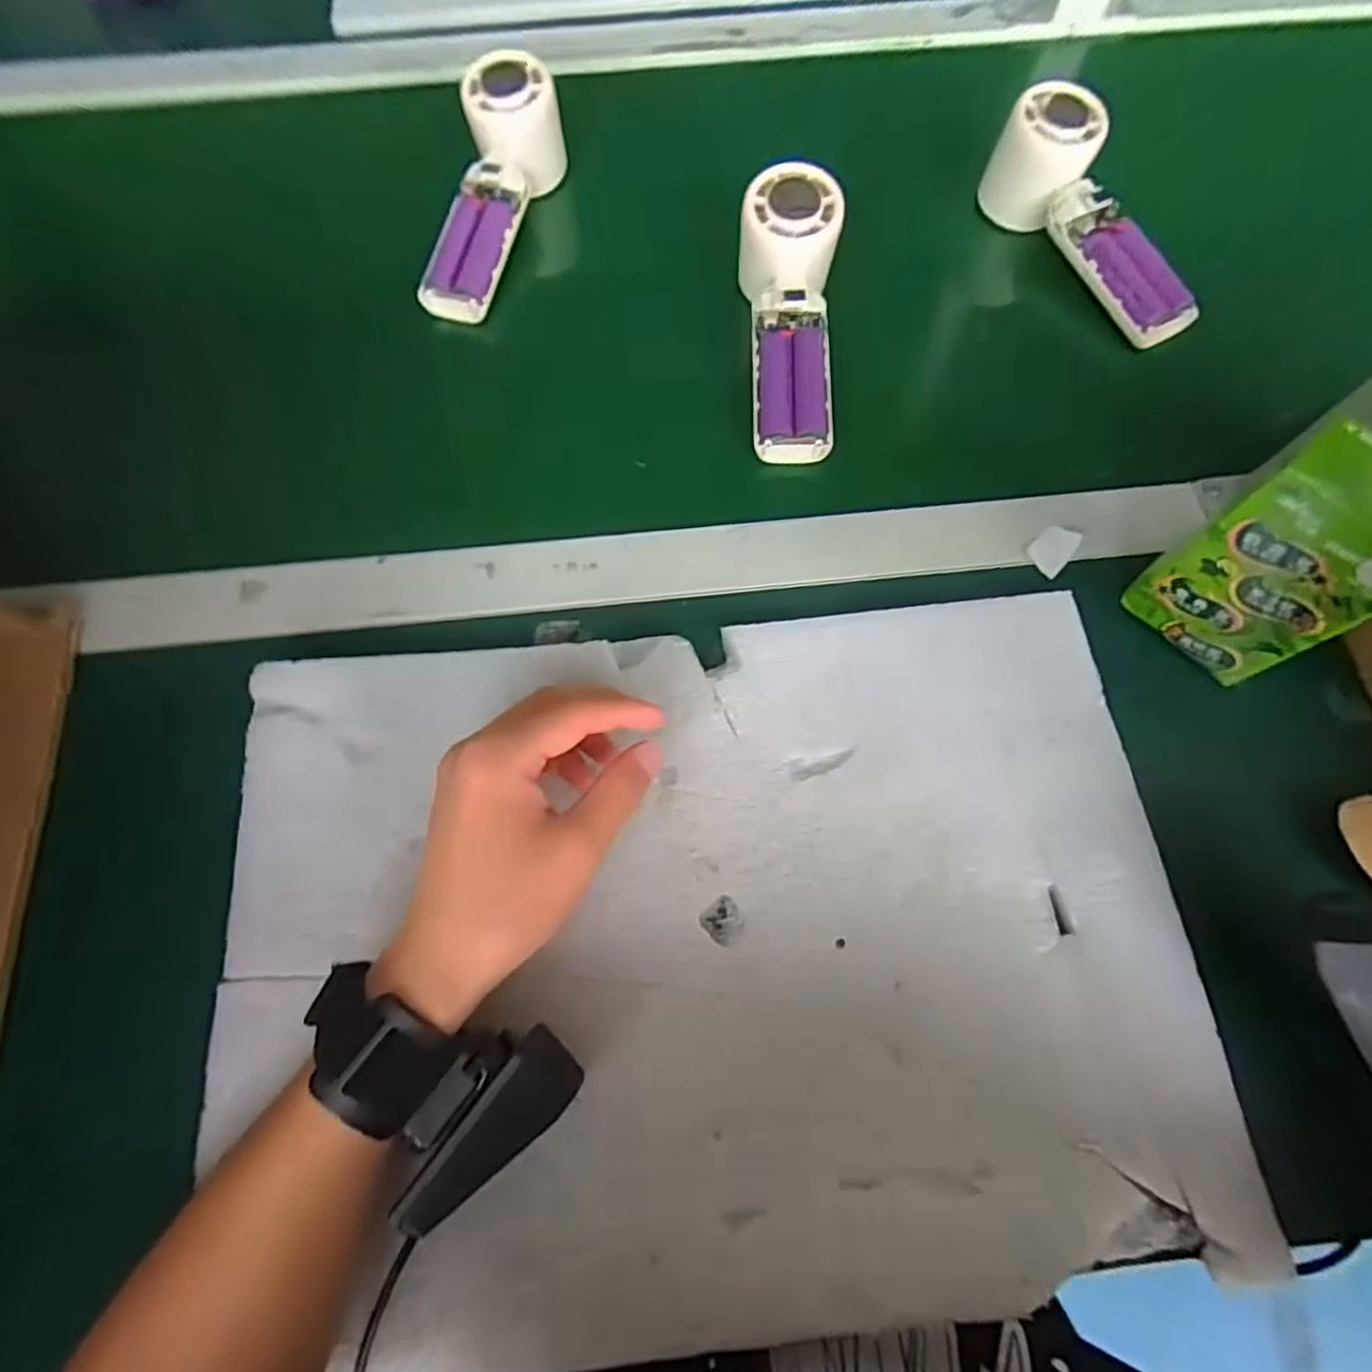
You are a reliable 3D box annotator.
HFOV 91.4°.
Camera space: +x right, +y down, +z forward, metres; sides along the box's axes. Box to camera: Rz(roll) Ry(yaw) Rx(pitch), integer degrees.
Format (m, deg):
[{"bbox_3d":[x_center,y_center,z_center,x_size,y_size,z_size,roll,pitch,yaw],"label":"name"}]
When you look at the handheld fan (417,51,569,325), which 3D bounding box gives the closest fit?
[{"bbox_3d":[-0.124,-0.306,0.427,0.048,0.053,0.160,16,85,7],"label":"handheld fan"}]

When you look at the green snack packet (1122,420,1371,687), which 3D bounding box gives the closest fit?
[{"bbox_3d":[0.257,-0.052,0.287,0.041,0.101,0.066,-37,74,-11],"label":"green snack packet"}]

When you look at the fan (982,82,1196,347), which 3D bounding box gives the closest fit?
[{"bbox_3d":[0.248,-0.282,0.398,0.044,0.057,0.158,-27,72,-9],"label":"fan"}]

